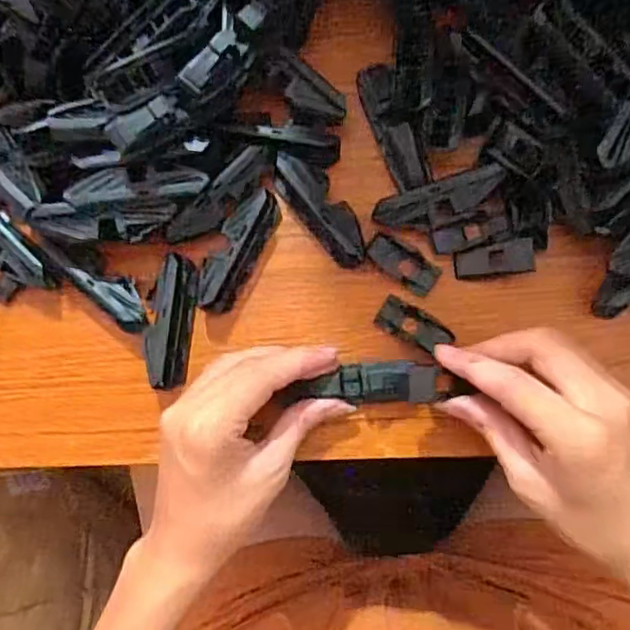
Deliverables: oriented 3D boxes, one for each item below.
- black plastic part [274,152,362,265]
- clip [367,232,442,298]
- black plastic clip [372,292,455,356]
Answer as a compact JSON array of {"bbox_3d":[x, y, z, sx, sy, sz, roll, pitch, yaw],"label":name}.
[{"bbox_3d":[0.004,-0.058,0.344,0.025,0.018,0.067,-39,82,0],"label":"black plastic part"},{"bbox_3d":[0.047,-0.027,0.341,0.041,0.009,0.018,33,87,8],"label":"clip"},{"bbox_3d":[0.053,0.006,0.339,0.040,0.004,0.018,31,87,7],"label":"black plastic clip"}]

